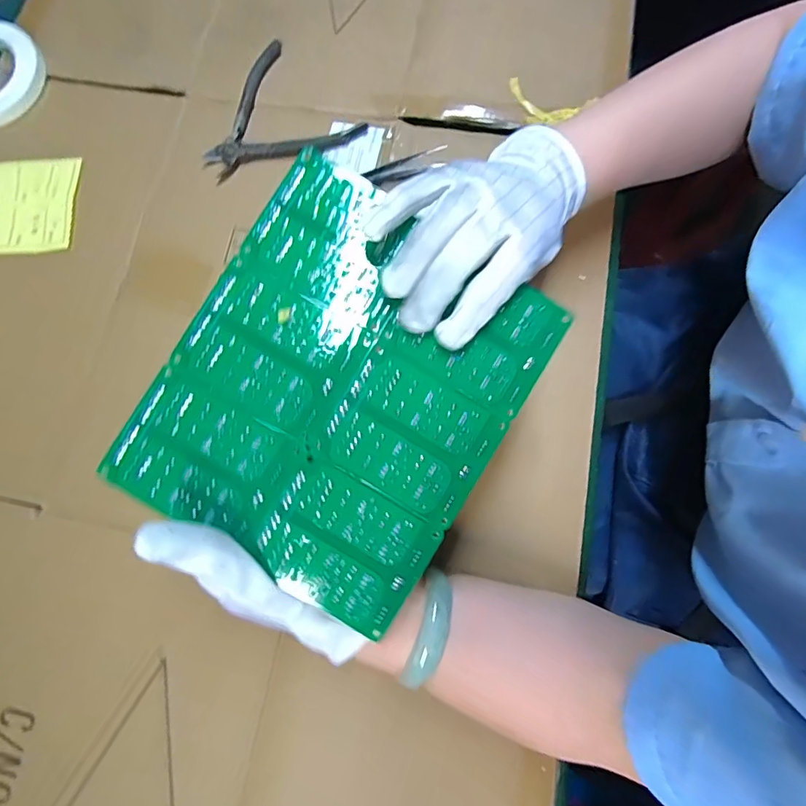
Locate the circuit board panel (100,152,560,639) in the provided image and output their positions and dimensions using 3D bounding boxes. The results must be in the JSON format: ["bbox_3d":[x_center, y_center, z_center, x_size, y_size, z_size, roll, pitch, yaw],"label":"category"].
[{"bbox_3d":[-0.034,-0.006,0.258,0.174,0.004,0.200,32,88,-2],"label":"circuit board panel"}]

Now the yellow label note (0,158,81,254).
[{"bbox_3d":[-0.356,-0.181,0.435,0.106,0.005,0.096,-3,78,1],"label":"yellow label note"}]

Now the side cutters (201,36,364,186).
[{"bbox_3d":[-0.125,-0.252,0.435,0.134,0.016,0.121,-42,80,-7],"label":"side cutters"}]

